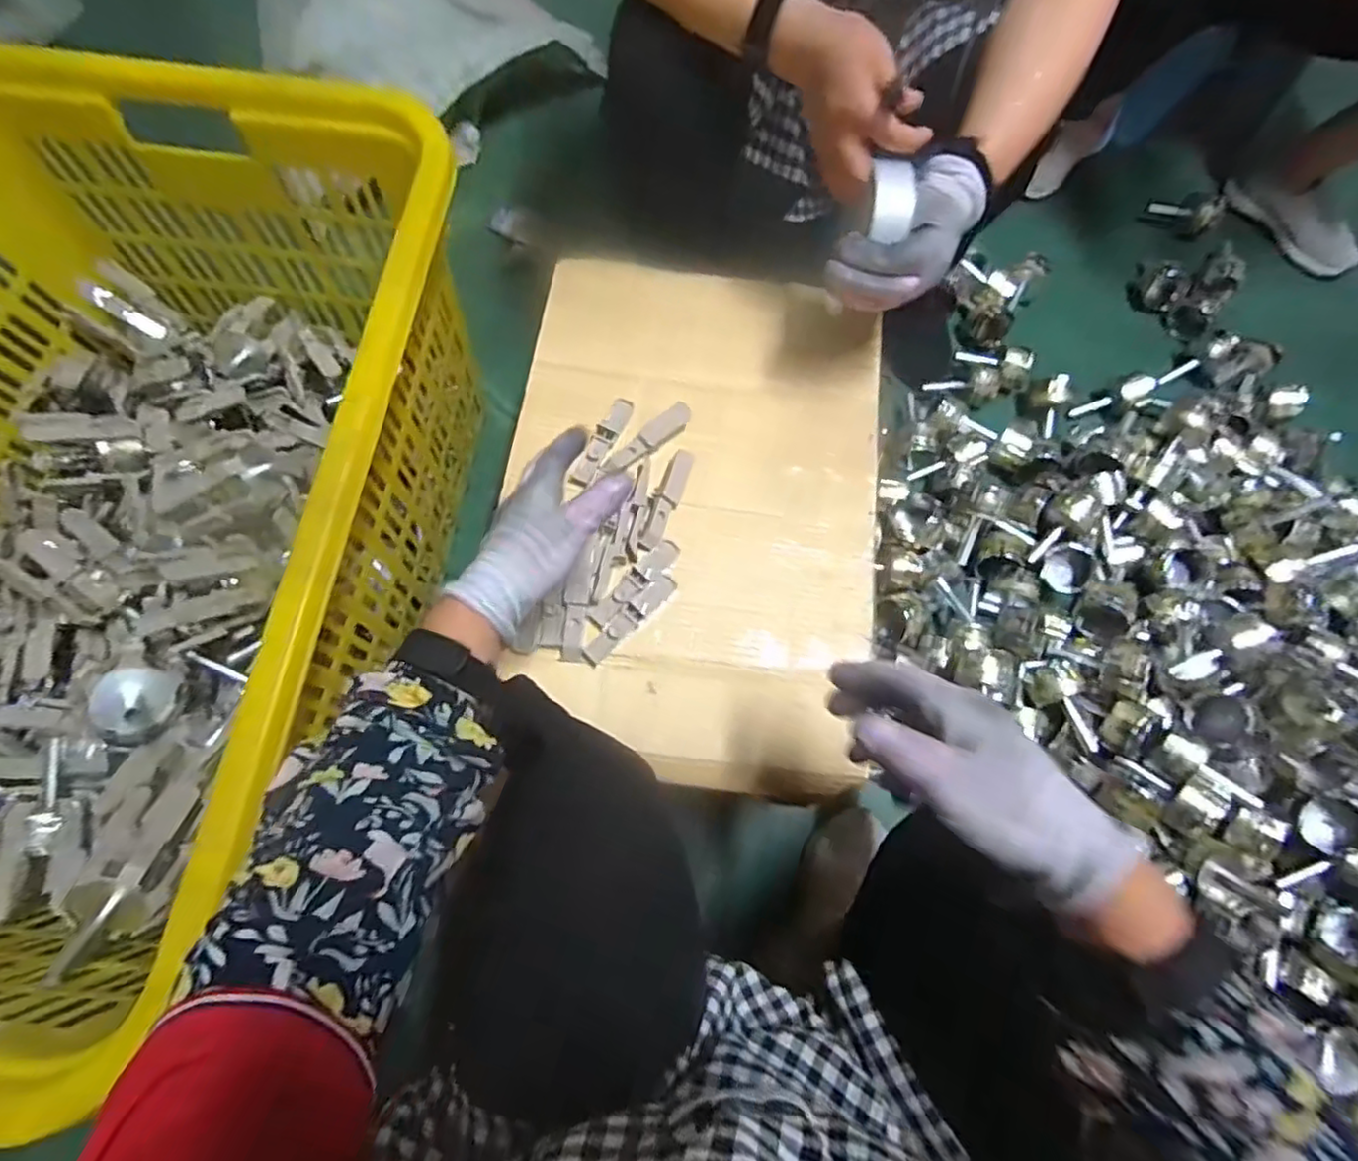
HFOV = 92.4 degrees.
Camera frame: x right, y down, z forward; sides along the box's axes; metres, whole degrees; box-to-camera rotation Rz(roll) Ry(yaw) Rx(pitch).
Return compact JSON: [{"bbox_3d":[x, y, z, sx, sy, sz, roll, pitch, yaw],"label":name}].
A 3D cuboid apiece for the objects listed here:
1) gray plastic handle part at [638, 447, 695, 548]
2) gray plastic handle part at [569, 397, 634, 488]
[{"bbox_3d":[-0.012,-0.074,0.594,0.020,0.019,0.099,22,72,6],"label":"gray plastic handle part"},{"bbox_3d":[-0.072,-0.134,0.617,0.020,0.024,0.094,24,72,6],"label":"gray plastic handle part"}]

